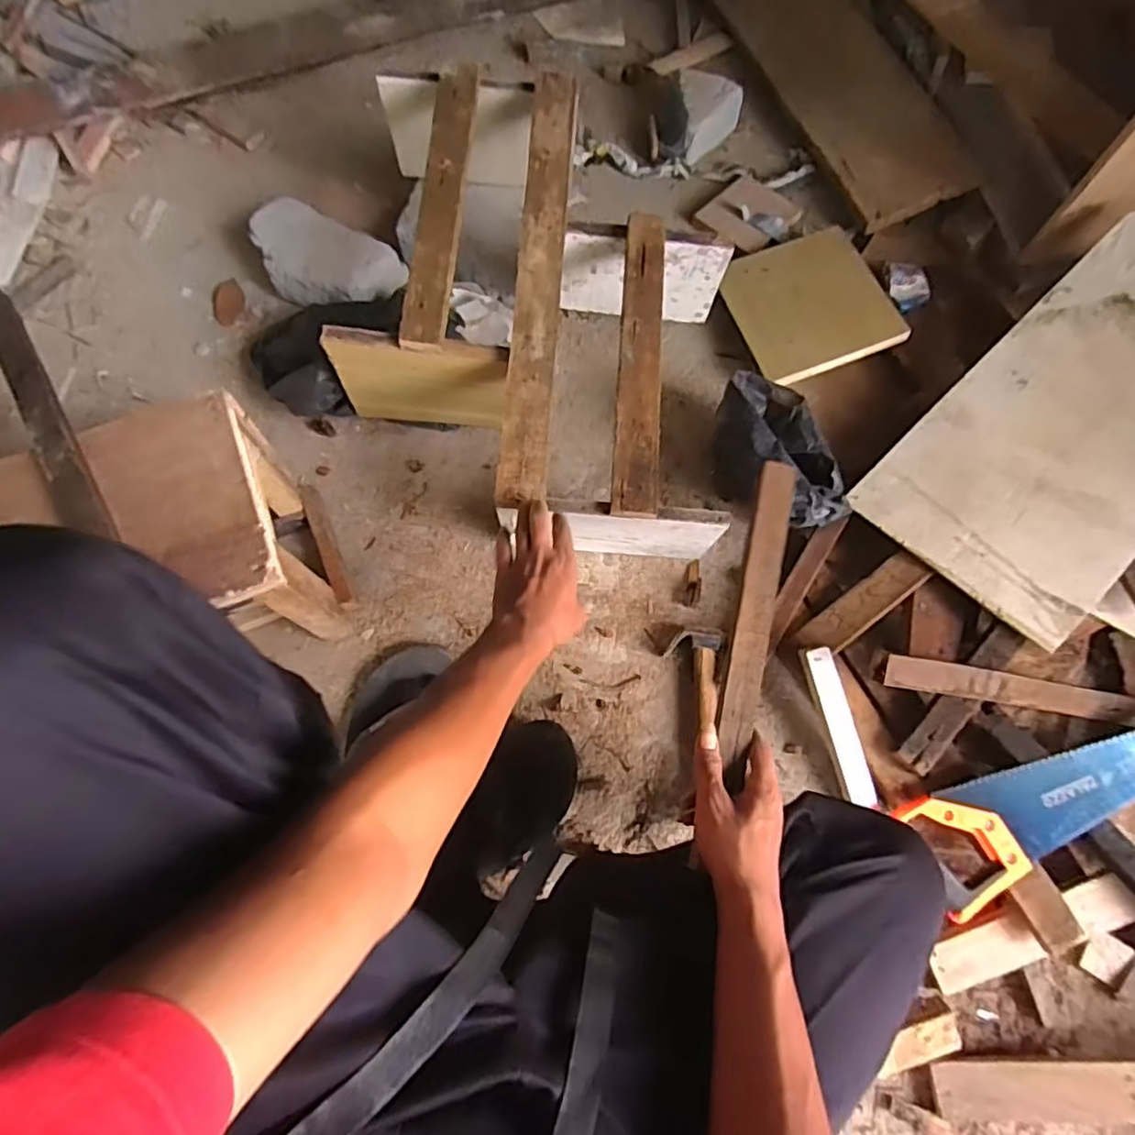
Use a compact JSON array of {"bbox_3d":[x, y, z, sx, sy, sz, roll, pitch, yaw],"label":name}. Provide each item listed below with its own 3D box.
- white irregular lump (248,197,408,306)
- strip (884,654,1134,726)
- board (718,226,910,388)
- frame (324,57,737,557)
[{"bbox_3d":[-0.351,-0.435,0.925,0.219,0.066,0.122,28,72,9],"label":"white irregular lump"},{"bbox_3d":[0.478,0.131,0.682,0.337,0.021,0.034,11,71,-13],"label":"strip"},{"bbox_3d":[0.335,-0.372,0.900,0.192,0.010,0.232,-18,66,4],"label":"board"},{"bbox_3d":[-0.038,-0.310,0.791,0.441,0.204,0.544,5,71,2],"label":"frame"}]

